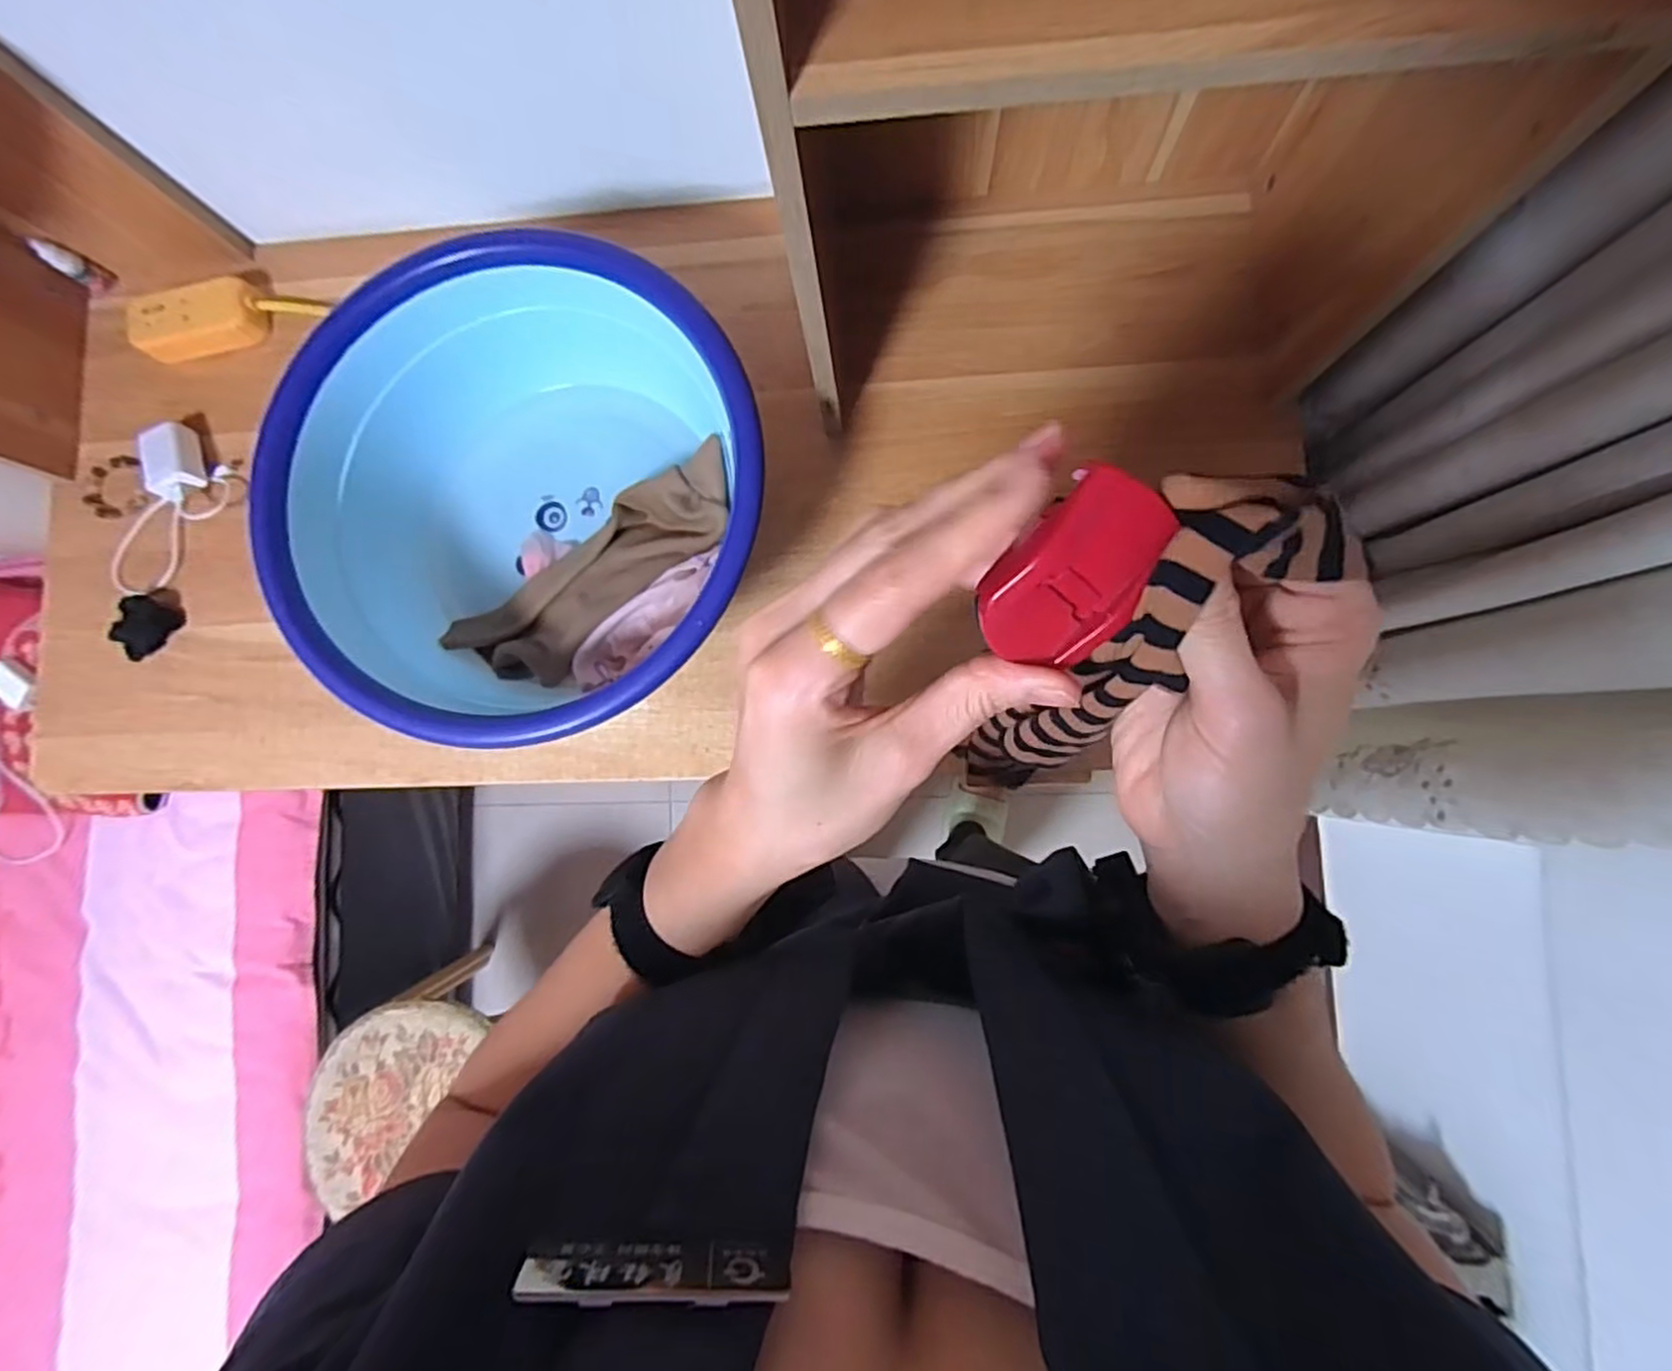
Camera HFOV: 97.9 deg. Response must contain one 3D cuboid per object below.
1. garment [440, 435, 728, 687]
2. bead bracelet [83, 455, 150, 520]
[{"bbox_3d":[-0.202,-0.094,0.643,0.289,0.057,0.105,-36,83,1],"label":"garment"},{"bbox_3d":[-0.715,-0.198,0.722,0.073,0.010,0.062,4,85,5],"label":"bead bracelet"}]

